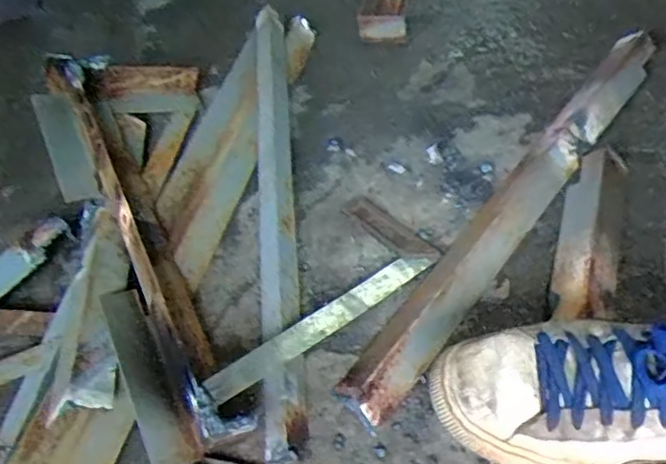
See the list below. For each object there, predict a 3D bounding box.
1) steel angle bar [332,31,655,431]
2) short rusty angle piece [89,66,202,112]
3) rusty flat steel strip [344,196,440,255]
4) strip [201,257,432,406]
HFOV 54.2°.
[{"bbox_3d":[0.184,-0.035,0.639,0.053,0.039,0.527,30,61,27],"label":"steel angle bar"},{"bbox_3d":[-0.227,-0.175,0.800,0.140,0.038,0.059,-16,47,-40],"label":"short rusty angle piece"},{"bbox_3d":[0.054,-0.004,0.648,0.030,0.009,0.113,-29,46,-24],"label":"rusty flat steel strip"},{"bbox_3d":[-0.005,0.074,0.559,0.234,0.009,0.027,-29,58,-33],"label":"strip"}]

